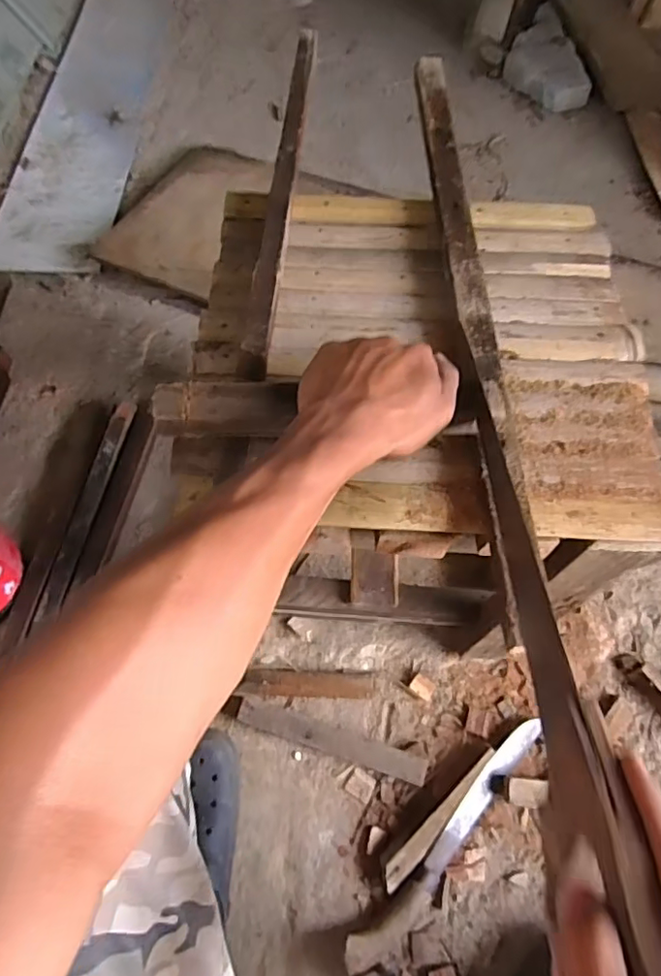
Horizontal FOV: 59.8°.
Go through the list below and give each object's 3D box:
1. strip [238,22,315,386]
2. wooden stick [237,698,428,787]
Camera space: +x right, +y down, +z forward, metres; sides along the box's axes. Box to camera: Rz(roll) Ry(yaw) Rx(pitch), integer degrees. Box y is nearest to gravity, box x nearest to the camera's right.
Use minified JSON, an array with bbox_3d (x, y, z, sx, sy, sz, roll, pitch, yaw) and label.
[{"bbox_3d":[-0.043,-0.306,0.562,0.022,0.035,0.499,4,64,1],"label":"strip"},{"bbox_3d":[0.003,0.318,0.725,0.245,0.014,0.030,18,82,5],"label":"wooden stick"}]

